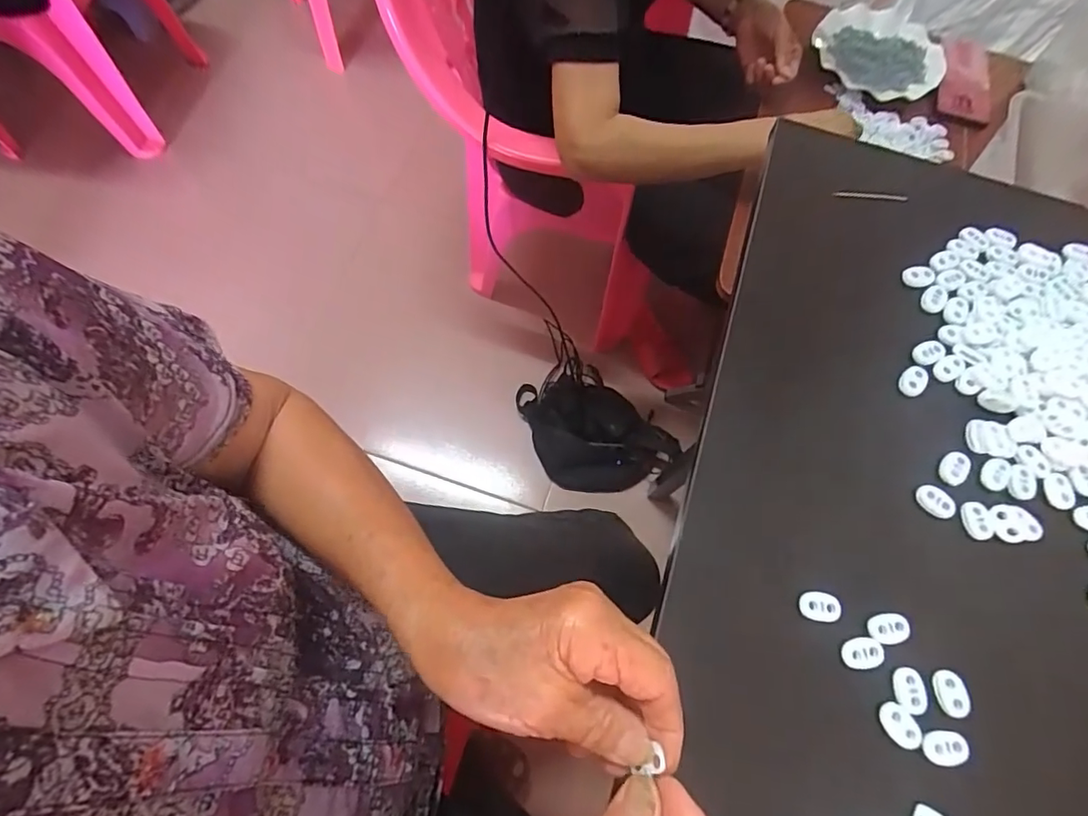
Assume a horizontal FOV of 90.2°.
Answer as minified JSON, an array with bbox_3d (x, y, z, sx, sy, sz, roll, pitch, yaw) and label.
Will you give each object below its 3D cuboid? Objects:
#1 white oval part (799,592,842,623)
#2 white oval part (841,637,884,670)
[{"bbox_3d":[0.157,0.113,0.307,0.022,0.004,0.015,9,68,3],"label":"white oval part"},{"bbox_3d":[0.177,0.136,0.300,0.023,0.004,0.016,-4,68,-3],"label":"white oval part"}]

